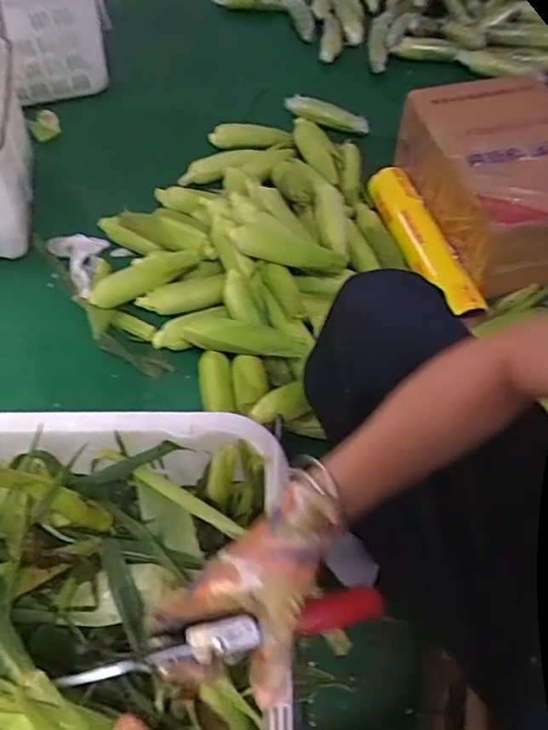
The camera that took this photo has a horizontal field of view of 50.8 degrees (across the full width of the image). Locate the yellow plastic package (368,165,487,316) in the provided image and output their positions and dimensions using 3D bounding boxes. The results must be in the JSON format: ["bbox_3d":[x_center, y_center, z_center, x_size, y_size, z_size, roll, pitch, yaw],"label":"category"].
[{"bbox_3d":[0.298,-0.247,1.161,0.078,0.068,0.387,-17,57,-10],"label":"yellow plastic package"}]

